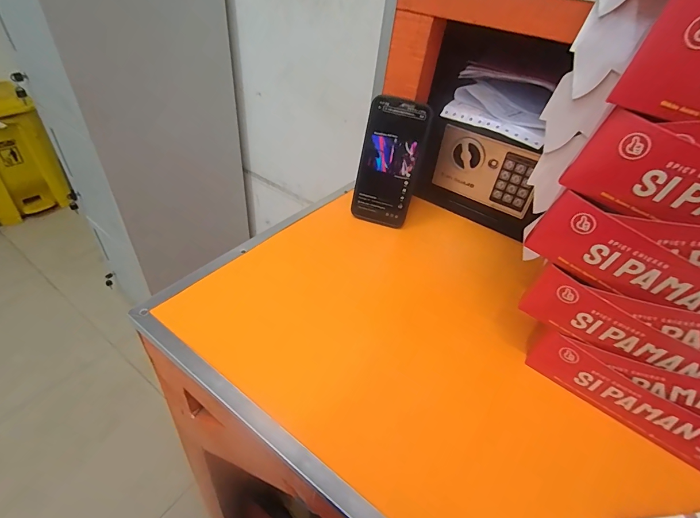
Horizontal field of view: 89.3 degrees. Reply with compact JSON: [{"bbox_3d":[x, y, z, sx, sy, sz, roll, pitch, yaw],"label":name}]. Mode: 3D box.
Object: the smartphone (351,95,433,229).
[{"bbox_3d":[0.054,-0.130,0.496,0.082,0.171,0.008,15,27,6],"label":"smartphone"}]

